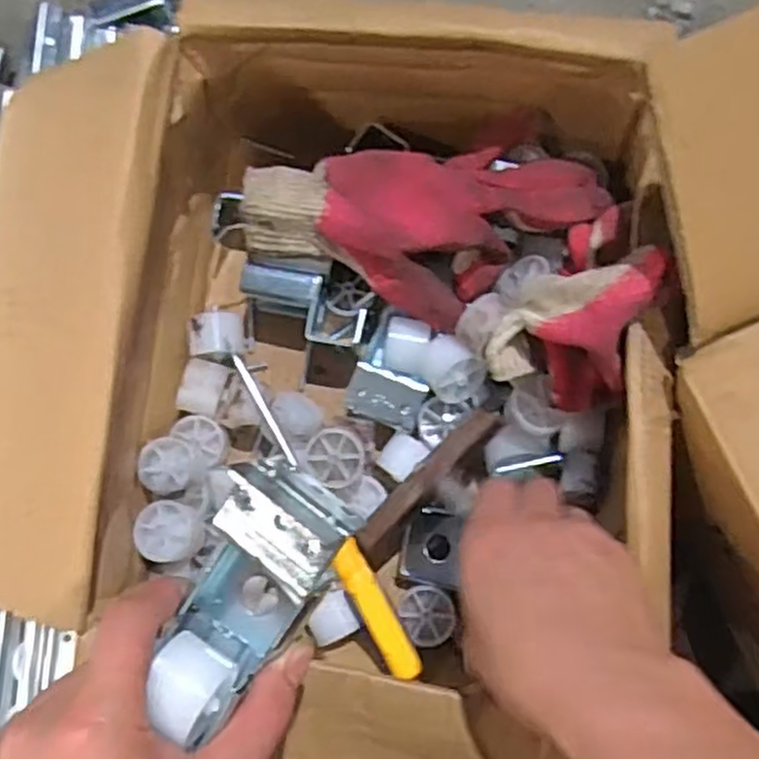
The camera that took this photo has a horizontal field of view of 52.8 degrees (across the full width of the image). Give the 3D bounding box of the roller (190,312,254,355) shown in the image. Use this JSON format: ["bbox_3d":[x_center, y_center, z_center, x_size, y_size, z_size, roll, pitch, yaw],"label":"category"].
[{"bbox_3d":[-0.101,-0.028,0.488,0.033,0.032,0.029,0,81,3],"label":"roller"}]

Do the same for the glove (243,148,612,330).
[{"bbox_3d":[0.024,-0.086,0.441,0.204,0.033,0.100,2,81,3],"label":"glove"}]

